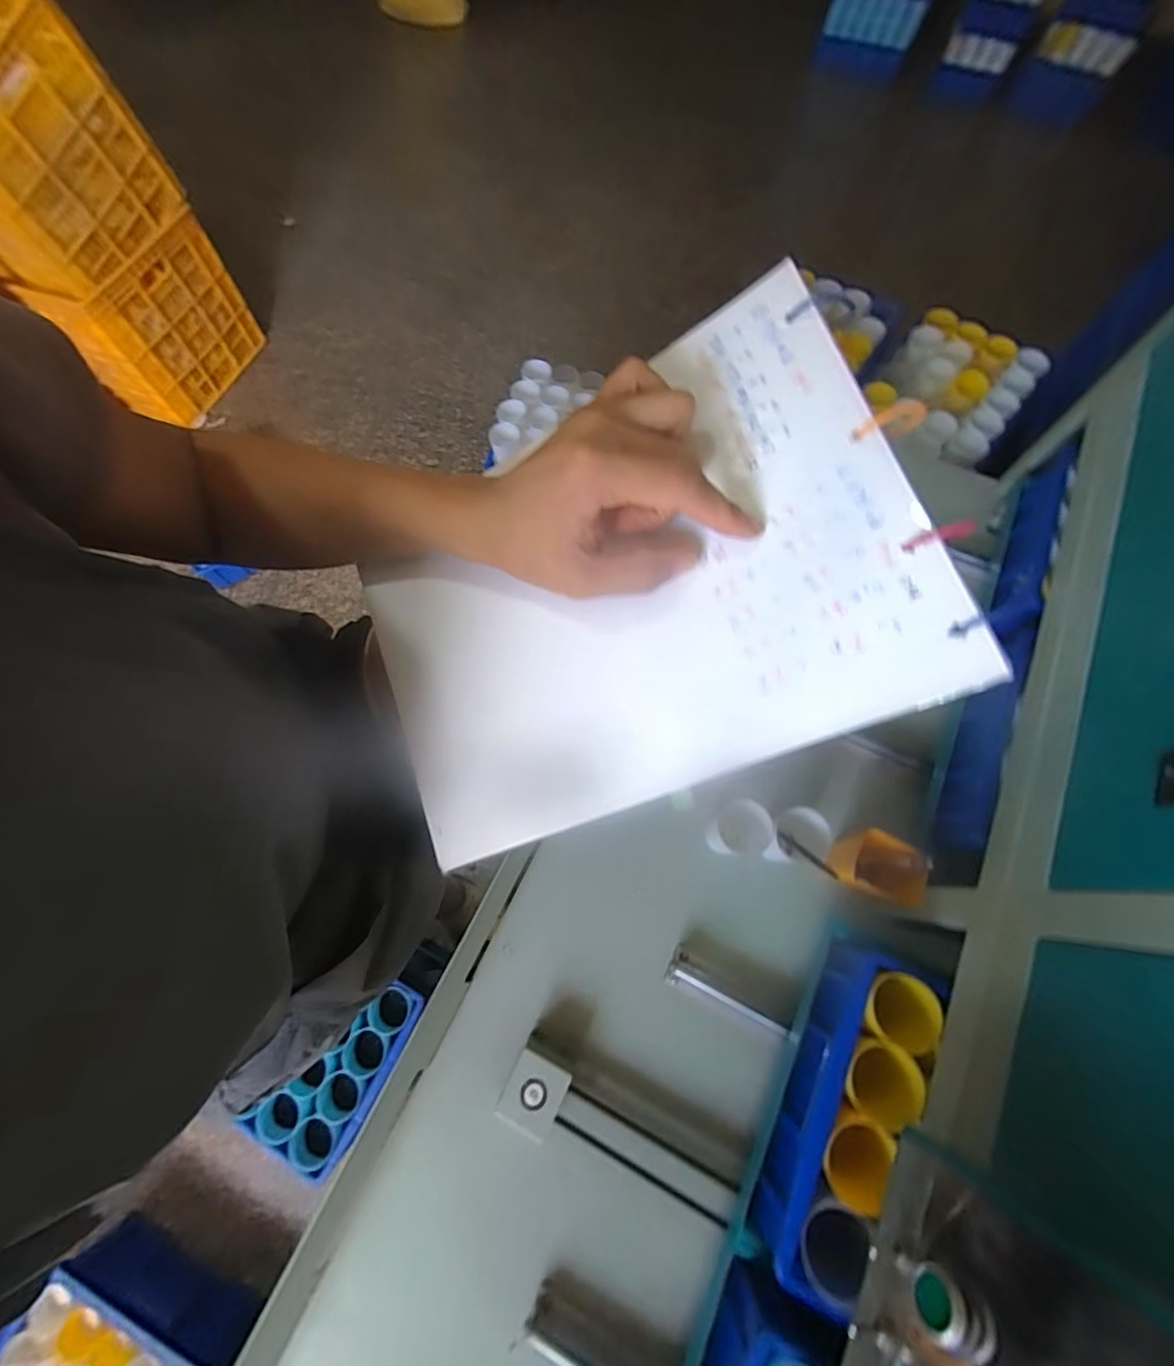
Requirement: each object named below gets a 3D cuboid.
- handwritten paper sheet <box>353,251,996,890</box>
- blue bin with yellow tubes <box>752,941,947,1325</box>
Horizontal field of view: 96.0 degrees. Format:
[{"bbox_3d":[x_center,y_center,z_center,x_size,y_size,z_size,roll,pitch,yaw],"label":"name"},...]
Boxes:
[{"bbox_3d":[0.006,-0.037,0.278,0.290,0.006,0.197,-26,78,21],"label":"handwritten paper sheet"},{"bbox_3d":[0.244,0.397,0.496,0.074,0.103,0.275,26,72,10],"label":"blue bin with yellow tubes"}]

